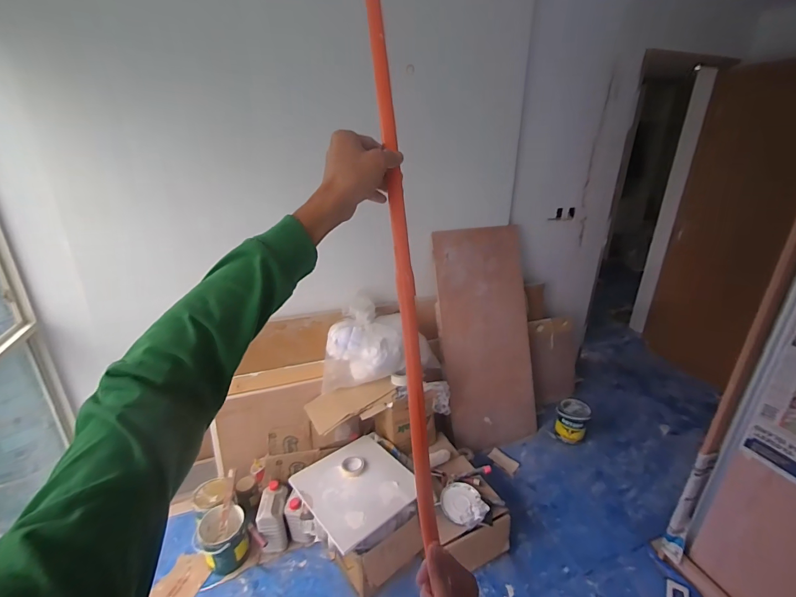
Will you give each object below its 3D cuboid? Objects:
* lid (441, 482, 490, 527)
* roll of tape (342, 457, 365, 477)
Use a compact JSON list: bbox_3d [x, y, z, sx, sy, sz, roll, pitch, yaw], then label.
[{"bbox_3d":[0.267,0.854,1.583,0.166,0.039,0.202,-11,25,-25],"label":"lid"},{"bbox_3d":[-0.190,0.714,1.611,0.096,0.018,0.098,0,23,0],"label":"roll of tape"}]

